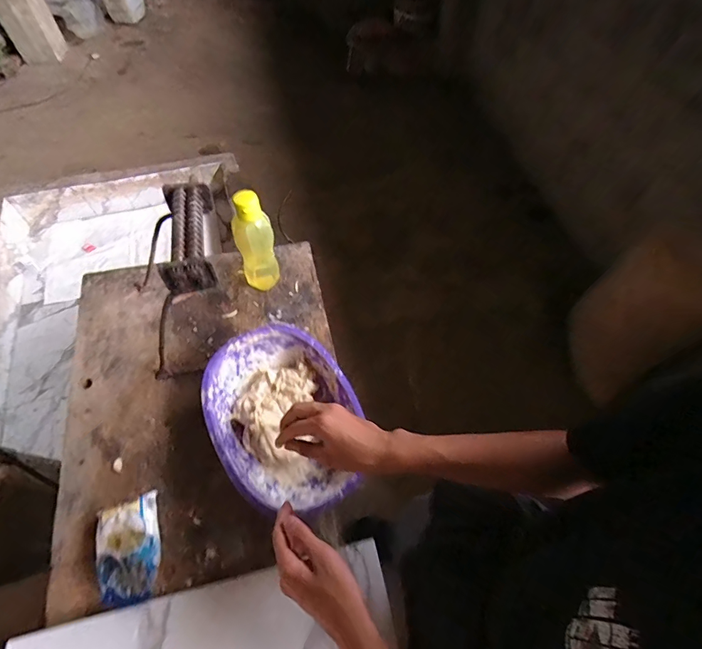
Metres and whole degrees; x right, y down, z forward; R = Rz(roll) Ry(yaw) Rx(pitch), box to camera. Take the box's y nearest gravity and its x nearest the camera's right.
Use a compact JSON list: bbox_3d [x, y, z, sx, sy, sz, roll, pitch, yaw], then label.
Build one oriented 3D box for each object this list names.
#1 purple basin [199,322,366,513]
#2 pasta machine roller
[{"bbox_3d":[-0.109,0.147,0.651,0.227,0.075,0.308,-39,66,-21],"label":"purple basin"},{"bbox_3d":[-0.236,-0.137,0.593,0.081,0.051,0.198,-9,59,-5],"label":"pasta machine roller"}]

